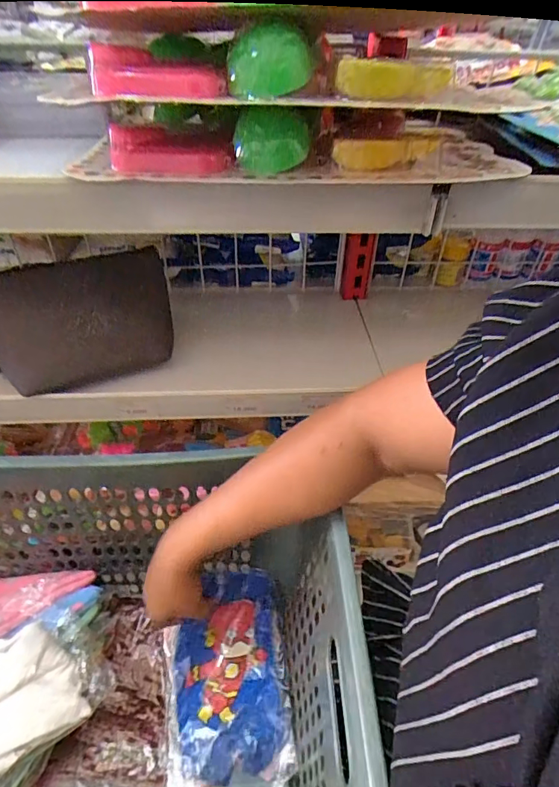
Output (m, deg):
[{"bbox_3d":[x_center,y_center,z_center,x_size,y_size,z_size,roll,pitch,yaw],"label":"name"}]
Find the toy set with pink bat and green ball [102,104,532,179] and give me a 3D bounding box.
[{"bbox_3d":[0.034,-0.208,0.358,0.310,0.045,0.107,2,45,-2],"label":"toy set with pink bat and green ball"}]

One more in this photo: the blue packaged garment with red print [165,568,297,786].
[{"bbox_3d":[-0.057,0.305,0.478,0.125,0.073,0.209,-4,45,-8],"label":"blue packaged garment with red print"}]

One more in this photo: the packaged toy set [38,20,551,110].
[{"bbox_3d":[0.016,-0.231,0.329,0.293,0.043,0.128,3,45,-1],"label":"packaged toy set"}]

